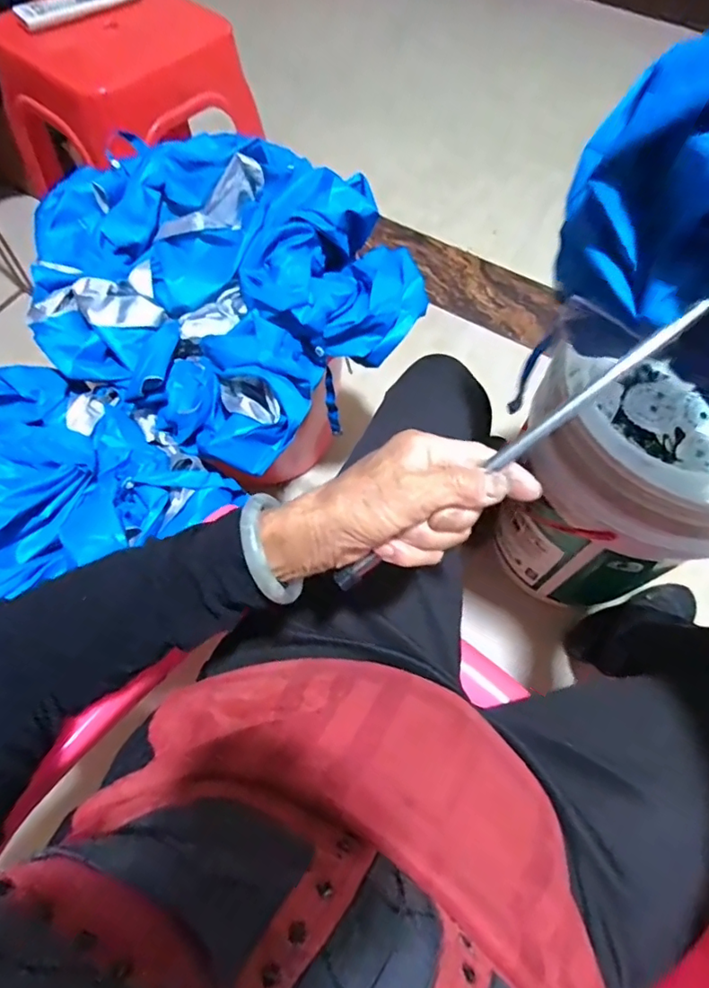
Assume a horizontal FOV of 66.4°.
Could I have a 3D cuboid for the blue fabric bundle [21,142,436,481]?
[{"bbox_3d":[-0.179,-0.250,0.644,0.432,0.144,0.342,27,66,11],"label":"blue fabric bundle"}]

